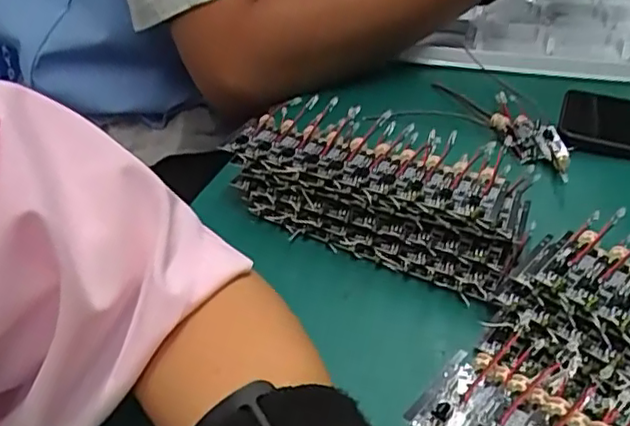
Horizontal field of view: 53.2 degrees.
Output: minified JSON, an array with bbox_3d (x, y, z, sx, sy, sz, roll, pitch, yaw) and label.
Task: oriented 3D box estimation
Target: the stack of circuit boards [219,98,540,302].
[{"bbox_3d":[0.039,-0.013,0.374,0.178,0.051,0.085,22,40,25],"label":"stack of circuit boards"}]

